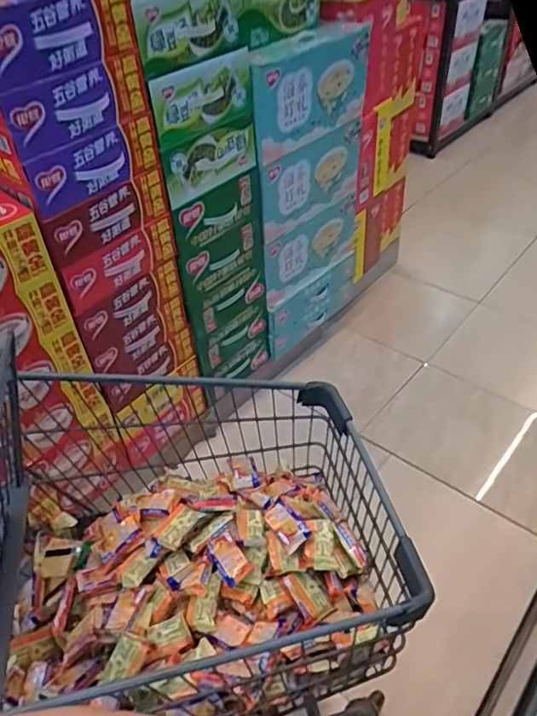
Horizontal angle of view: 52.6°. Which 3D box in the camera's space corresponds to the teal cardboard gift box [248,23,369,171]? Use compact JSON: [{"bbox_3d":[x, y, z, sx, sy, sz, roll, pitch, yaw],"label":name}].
[{"bbox_3d":[0.097,-0.722,1.451,0.094,0.240,0.476,28,52,31],"label":"teal cardboard gift box"}]

